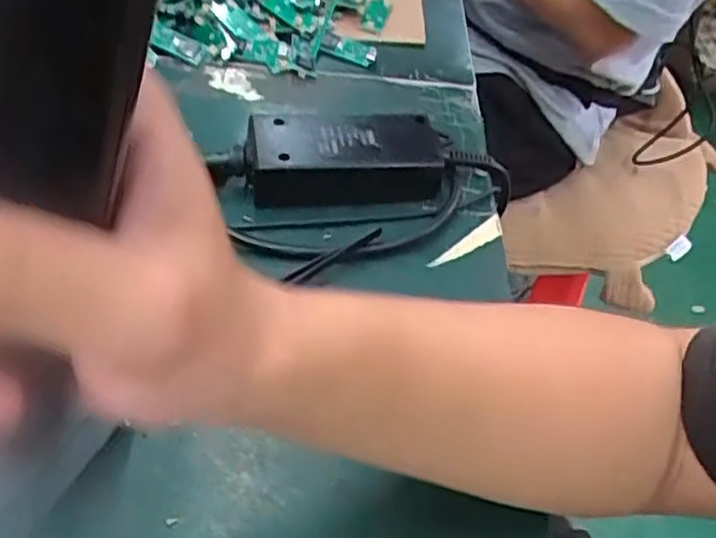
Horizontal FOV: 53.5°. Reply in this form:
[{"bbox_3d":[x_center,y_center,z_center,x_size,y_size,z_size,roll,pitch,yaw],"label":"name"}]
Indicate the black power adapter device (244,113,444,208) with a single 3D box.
[{"bbox_3d":[-0.009,-0.069,0.440,0.118,0.036,0.055,-5,50,-11],"label":"black power adapter device"}]

